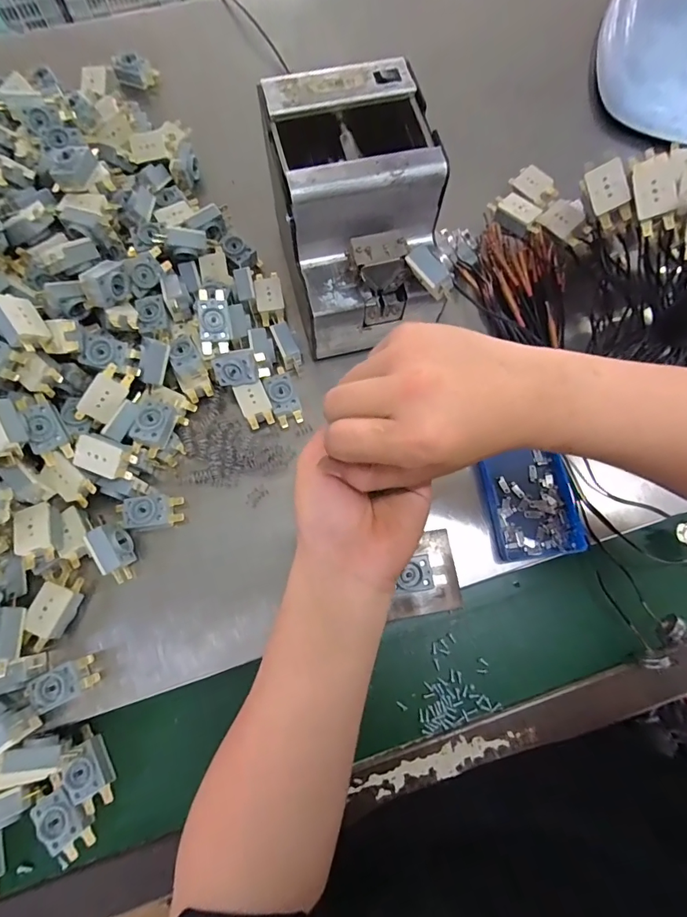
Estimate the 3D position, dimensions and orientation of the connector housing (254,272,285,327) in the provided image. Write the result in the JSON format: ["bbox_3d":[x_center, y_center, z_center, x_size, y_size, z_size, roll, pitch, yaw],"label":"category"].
[{"bbox_3d":[-0.074,-0.161,0.438,0.026,0.011,0.057,-11,75,-4],"label":"connector housing"}]

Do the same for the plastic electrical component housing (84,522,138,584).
[{"bbox_3d":[-0.189,0.078,0.363,0.024,0.039,0.047,-21,76,-7],"label":"plastic electrical component housing"}]

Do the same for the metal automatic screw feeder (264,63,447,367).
[{"bbox_3d":[0.005,-0.212,0.380,0.139,0.112,0.189,-12,75,-4],"label":"metal automatic screw feeder"}]

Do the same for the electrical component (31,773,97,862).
[{"bbox_3d":[-0.212,0.272,0.331,0.029,0.016,0.055,-42,79,-11],"label":"electrical component"}]

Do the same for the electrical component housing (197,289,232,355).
[{"bbox_3d":[-0.120,-0.128,0.406,0.025,0.017,0.058,-5,93,-2],"label":"electrical component housing"}]

